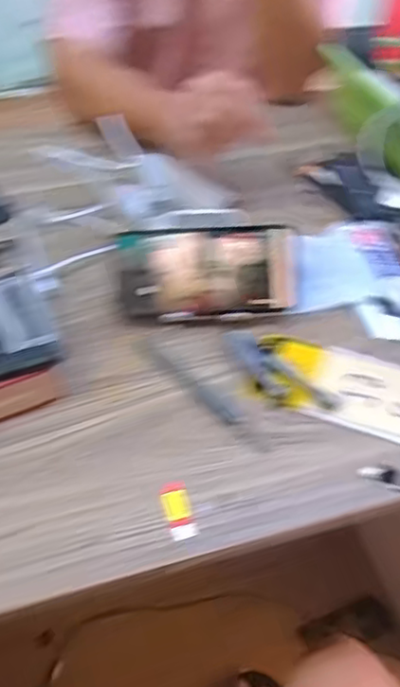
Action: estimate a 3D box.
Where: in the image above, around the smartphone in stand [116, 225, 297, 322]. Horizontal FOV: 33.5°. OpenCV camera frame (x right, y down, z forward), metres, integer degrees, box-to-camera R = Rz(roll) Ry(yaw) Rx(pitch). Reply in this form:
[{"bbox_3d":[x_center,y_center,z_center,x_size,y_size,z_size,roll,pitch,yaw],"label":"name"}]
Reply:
[{"bbox_3d":[0.006,-0.061,0.578,0.151,0.076,0.007,-3,7,2],"label":"smartphone in stand"}]

